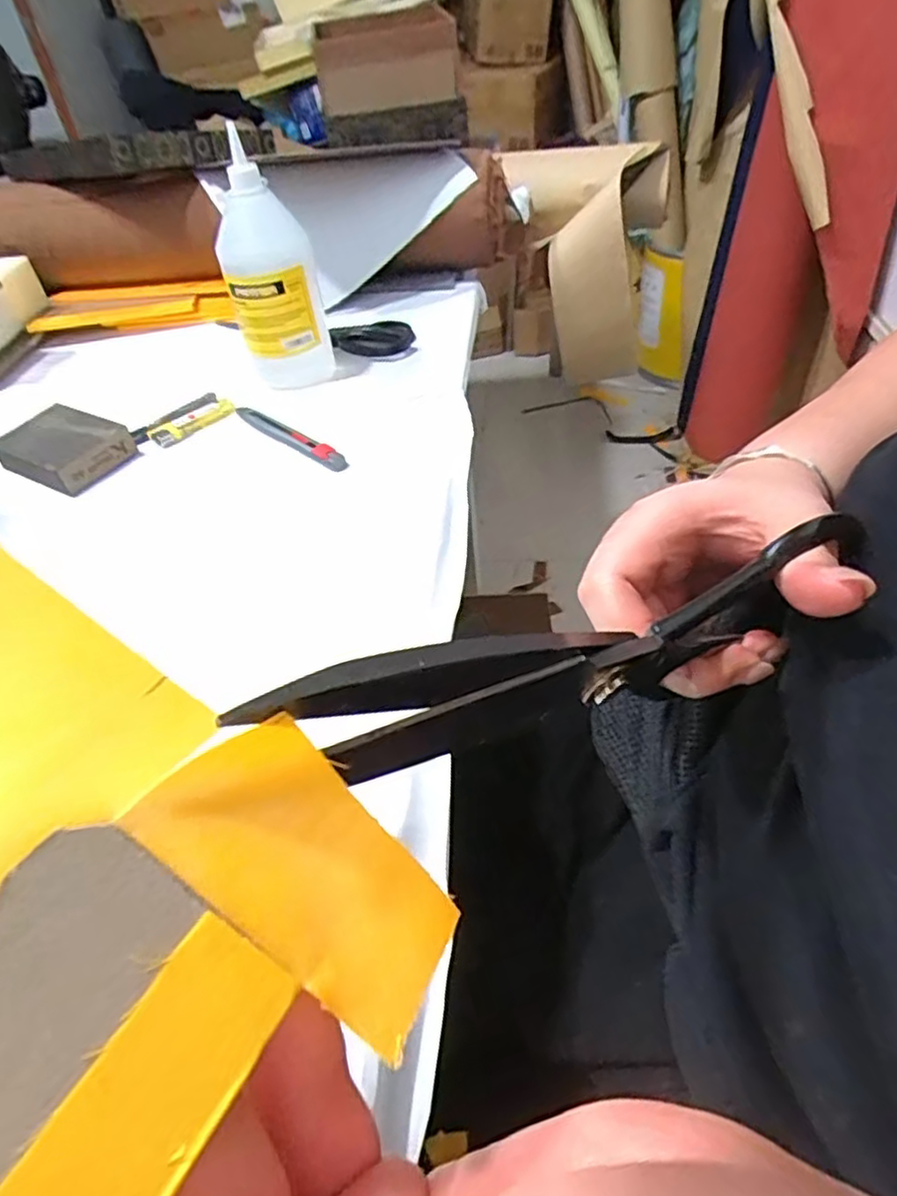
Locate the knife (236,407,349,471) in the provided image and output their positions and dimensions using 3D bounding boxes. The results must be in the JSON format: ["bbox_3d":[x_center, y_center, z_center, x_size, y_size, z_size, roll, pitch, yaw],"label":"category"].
[{"bbox_3d":[-0.132,-0.133,0.561,0.139,0.015,0.013,31,56,32],"label":"knife"}]

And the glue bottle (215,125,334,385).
[{"bbox_3d":[-0.154,-0.280,0.600,0.077,0.168,0.082,-15,45,-7],"label":"glue bottle"}]

